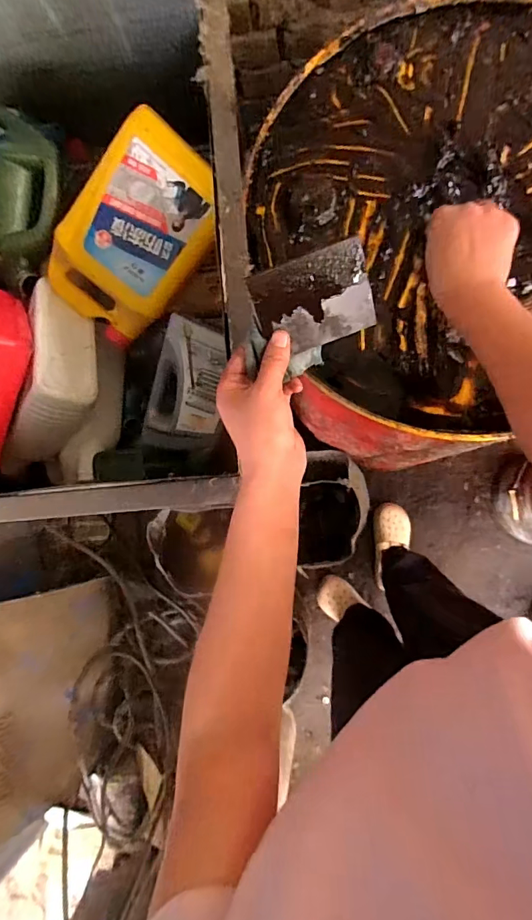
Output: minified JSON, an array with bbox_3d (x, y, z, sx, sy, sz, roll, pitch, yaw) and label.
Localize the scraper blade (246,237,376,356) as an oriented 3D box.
[{"bbox_3d":[0.040,-0.130,0.376,0.095,0.004,0.073,-20,123,0],"label":"scraper blade"}]

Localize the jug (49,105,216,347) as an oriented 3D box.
[{"bbox_3d":[-0.194,-0.336,0.694,0.177,0.105,0.285,34,106,-19],"label":"jug"}]

